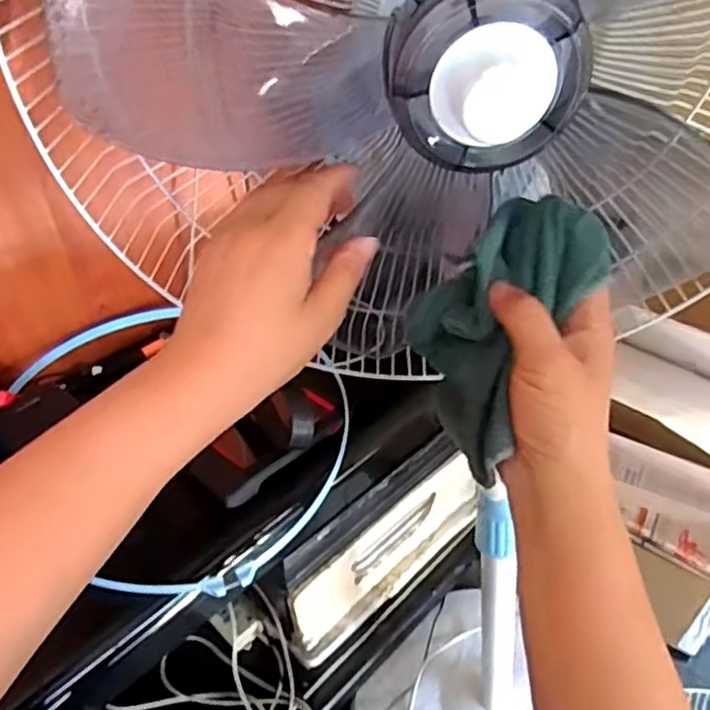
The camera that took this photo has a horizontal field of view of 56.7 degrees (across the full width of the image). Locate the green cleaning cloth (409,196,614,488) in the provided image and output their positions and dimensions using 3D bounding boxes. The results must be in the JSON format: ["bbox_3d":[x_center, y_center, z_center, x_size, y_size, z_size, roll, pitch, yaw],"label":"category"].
[{"bbox_3d":[0.072,-0.017,0.350,0.078,0.147,0.038,27,3,36],"label":"green cleaning cloth"}]

